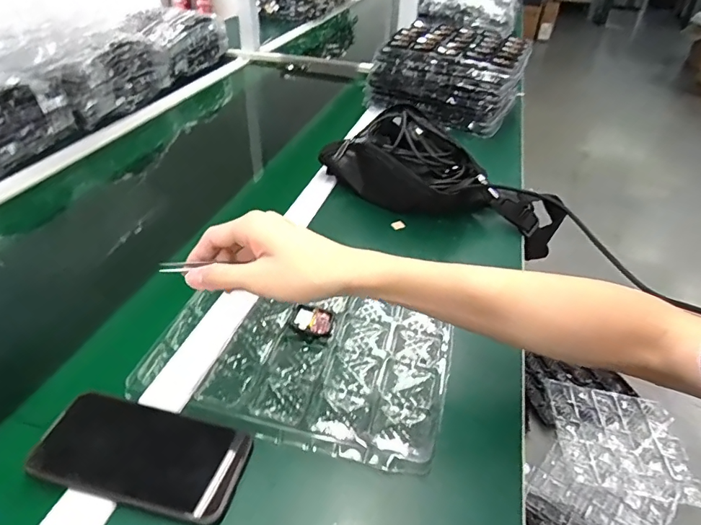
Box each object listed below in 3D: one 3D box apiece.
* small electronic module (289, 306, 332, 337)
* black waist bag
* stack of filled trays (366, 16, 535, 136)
[{"bbox_3d":[-0.040,0.061,0.504,0.042,0.005,0.033,19,43,5],"label":"small electronic module"},{"bbox_3d":[0.136,-0.123,0.711,0.371,0.121,0.118,26,40,9],"label":"black waist bag"},{"bbox_3d":[0.217,-0.408,1.029,0.300,0.141,0.221,21,40,22],"label":"stack of filled trays"}]

